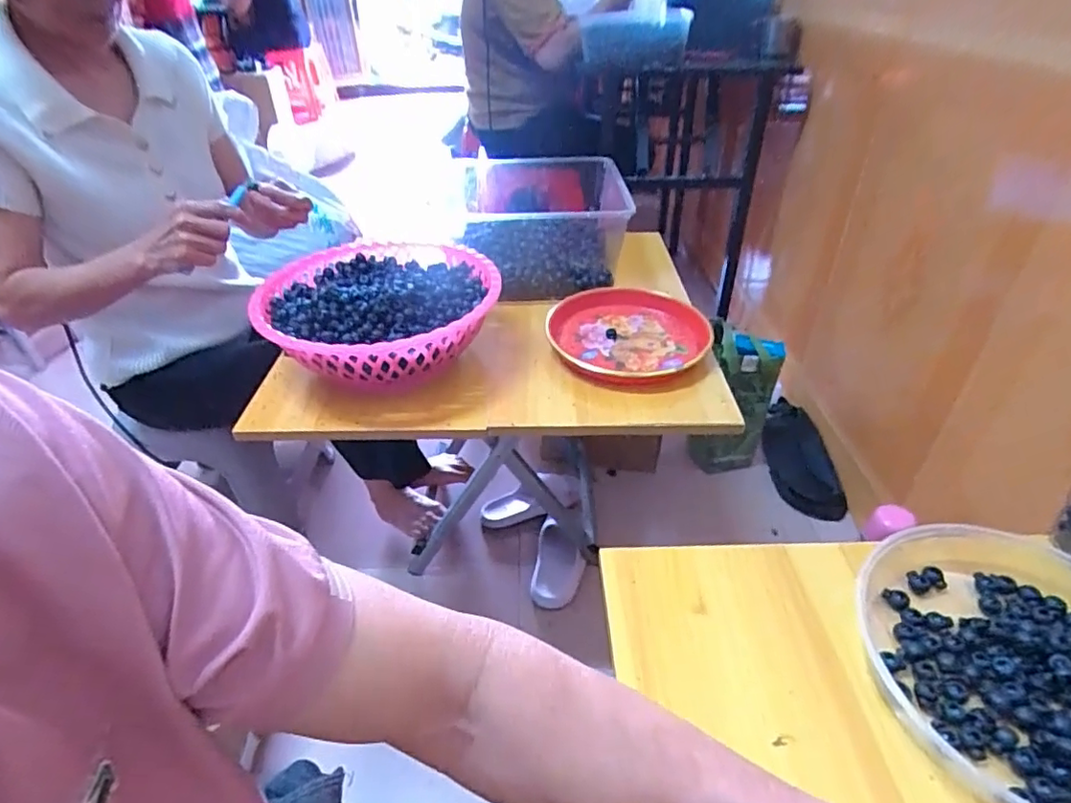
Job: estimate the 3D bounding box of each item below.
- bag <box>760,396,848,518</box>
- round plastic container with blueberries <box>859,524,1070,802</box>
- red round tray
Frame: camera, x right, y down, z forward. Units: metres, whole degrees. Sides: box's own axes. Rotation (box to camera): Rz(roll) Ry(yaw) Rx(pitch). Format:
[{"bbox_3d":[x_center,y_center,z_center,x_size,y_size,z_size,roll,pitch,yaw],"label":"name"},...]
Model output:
[{"bbox_3d":[0.603,0.115,1.327,0.152,0.059,0.349,7,38,12],"label":"bag"},{"bbox_3d":[0.360,0.185,0.419,0.216,0.043,0.222,-19,41,-19],"label":"round plastic container with blueberries"},{"bbox_3d":[0.126,-0.091,0.800,0.217,0.034,0.213,-1,37,1],"label":"red round tray"}]

